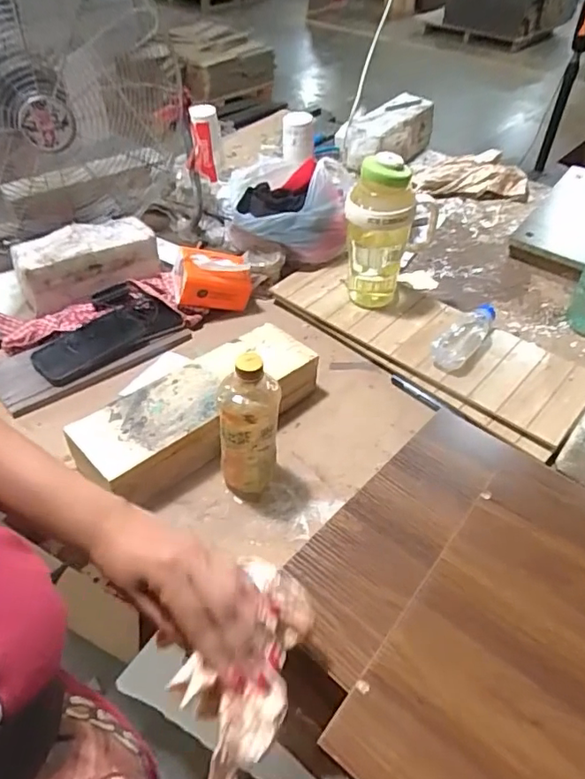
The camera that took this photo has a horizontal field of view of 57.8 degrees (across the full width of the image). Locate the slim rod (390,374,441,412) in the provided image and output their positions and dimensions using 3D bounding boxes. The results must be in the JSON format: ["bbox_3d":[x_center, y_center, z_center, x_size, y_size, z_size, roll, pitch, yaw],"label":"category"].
[{"bbox_3d":[0.187,0.005,0.810,0.011,0.012,0.090,-33,49,-27],"label":"slim rod"}]

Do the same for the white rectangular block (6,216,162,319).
[{"bbox_3d":[-0.353,-0.222,0.922,0.232,0.086,0.115,-29,48,-24],"label":"white rectangular block"}]

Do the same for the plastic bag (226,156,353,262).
[{"bbox_3d":[-0.008,-0.337,1.006,0.220,0.166,0.176,-3,43,3],"label":"plastic bag"}]

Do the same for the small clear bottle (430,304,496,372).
[{"bbox_3d":[0.269,-0.087,0.836,0.057,0.051,0.153,24,50,28],"label":"small clear bottle"}]

